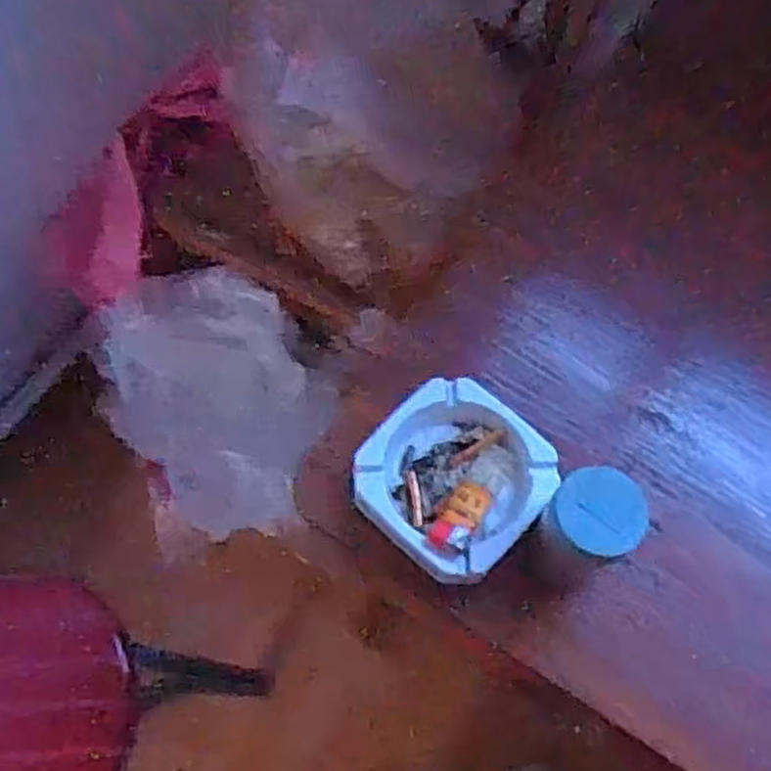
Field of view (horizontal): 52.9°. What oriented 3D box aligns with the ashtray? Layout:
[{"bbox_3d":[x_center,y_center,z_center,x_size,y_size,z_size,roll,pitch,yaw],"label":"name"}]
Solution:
[{"bbox_3d":[0.042,0.057,0.478,0.105,0.029,0.110,42,70,16],"label":"ashtray"}]

